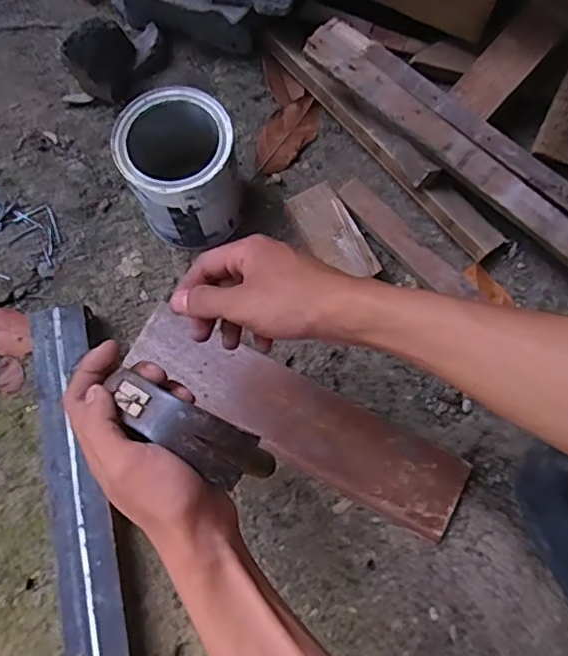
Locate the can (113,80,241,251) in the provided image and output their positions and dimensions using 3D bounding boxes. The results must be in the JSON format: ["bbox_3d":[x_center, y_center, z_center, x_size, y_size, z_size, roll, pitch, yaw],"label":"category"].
[{"bbox_3d":[-0.102,-0.154,0.604,0.103,0.134,0.112,0,76,-1],"label":"can"}]

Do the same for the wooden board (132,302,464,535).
[{"bbox_3d":[0.010,0.086,0.596,0.348,0.017,0.087,28,76,8],"label":"wooden board"}]

